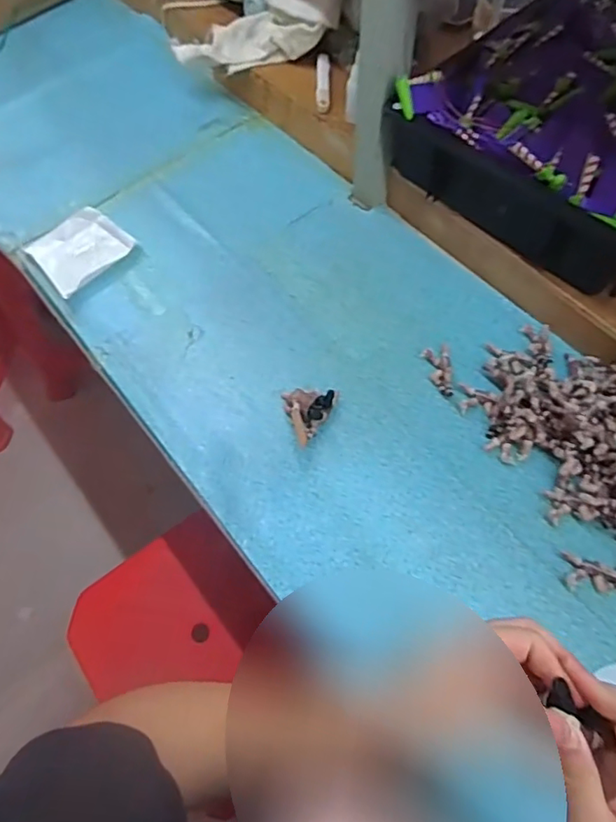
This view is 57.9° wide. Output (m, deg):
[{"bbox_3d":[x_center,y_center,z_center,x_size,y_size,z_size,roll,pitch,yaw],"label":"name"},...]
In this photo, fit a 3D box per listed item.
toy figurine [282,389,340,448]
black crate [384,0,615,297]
[{"bbox_3d":[0.001,0.005,0.587,0.058,0.025,0.062,-1,61,1],"label":"toy figurine"},{"bbox_3d":[0.298,-0.310,0.618,0.286,0.126,0.302,-41,68,-19],"label":"black crate"}]

